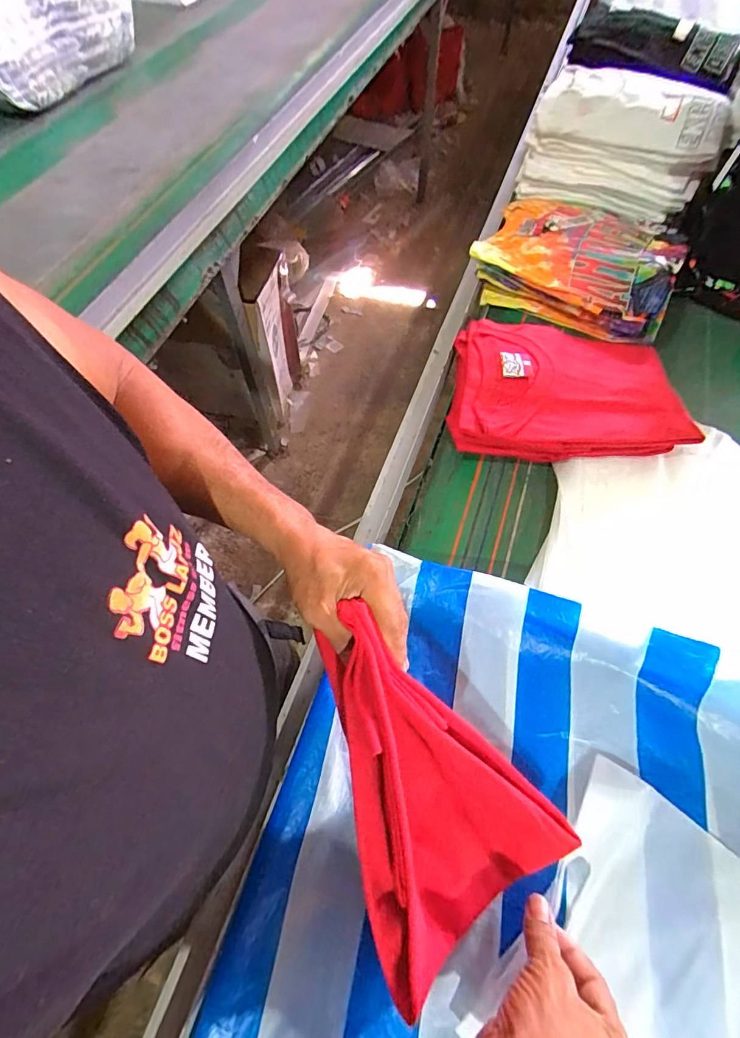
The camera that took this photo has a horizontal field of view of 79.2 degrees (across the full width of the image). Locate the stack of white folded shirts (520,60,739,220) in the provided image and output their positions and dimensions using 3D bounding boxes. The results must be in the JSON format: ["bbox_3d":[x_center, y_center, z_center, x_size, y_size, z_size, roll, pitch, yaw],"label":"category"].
[{"bbox_3d":[0.446,-0.673,0.808,0.304,0.141,0.204,22,64,12],"label":"stack of white folded shirts"}]

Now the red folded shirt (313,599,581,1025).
[{"bbox_3d":[0.026,0.207,0.354,0.156,0.120,0.233,-35,66,-16],"label":"red folded shirt"}]

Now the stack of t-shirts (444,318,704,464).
[{"bbox_3d":[0.260,-0.182,0.623,0.292,0.064,0.230,4,62,3],"label":"stack of t-shirts"}]

